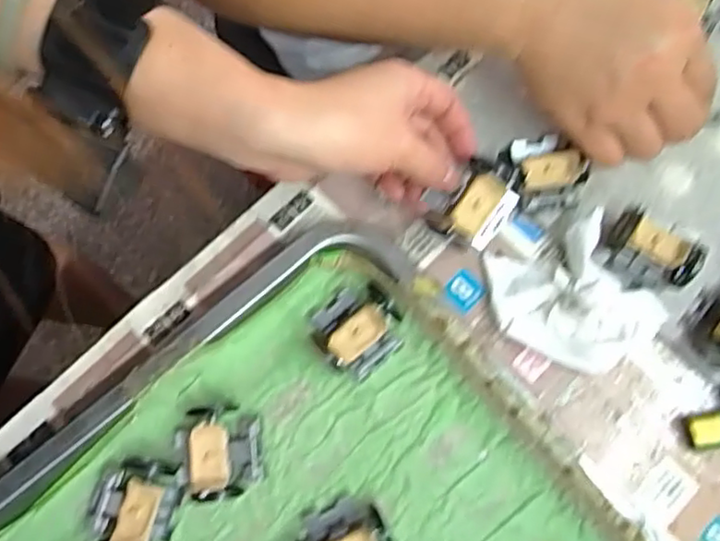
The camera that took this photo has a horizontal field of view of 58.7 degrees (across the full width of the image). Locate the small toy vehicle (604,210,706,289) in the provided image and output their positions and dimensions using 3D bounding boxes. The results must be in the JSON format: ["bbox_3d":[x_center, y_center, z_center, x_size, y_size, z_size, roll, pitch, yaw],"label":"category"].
[{"bbox_3d":[0.164,-0.006,0.365,0.049,0.027,0.034,31,74,7],"label":"small toy vehicle"}]

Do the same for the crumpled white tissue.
[{"bbox_3d":[0.118,0.016,0.358,0.078,0.028,0.083,-31,76,-11],"label":"crumpled white tissue"}]

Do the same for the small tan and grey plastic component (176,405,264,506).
[{"bbox_3d":[-0.074,0.094,0.333,0.044,0.029,0.045,-6,73,-4],"label":"small tan and grey plastic component"}]

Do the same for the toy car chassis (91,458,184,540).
[{"bbox_3d":[-0.115,0.120,0.326,0.039,0.029,0.046,14,72,2],"label":"toy car chassis"}]

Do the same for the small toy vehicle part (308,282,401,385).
[{"bbox_3d":[-0.002,0.032,0.347,0.044,0.030,0.045,-37,78,-13],"label":"small toy vehicle part"}]

